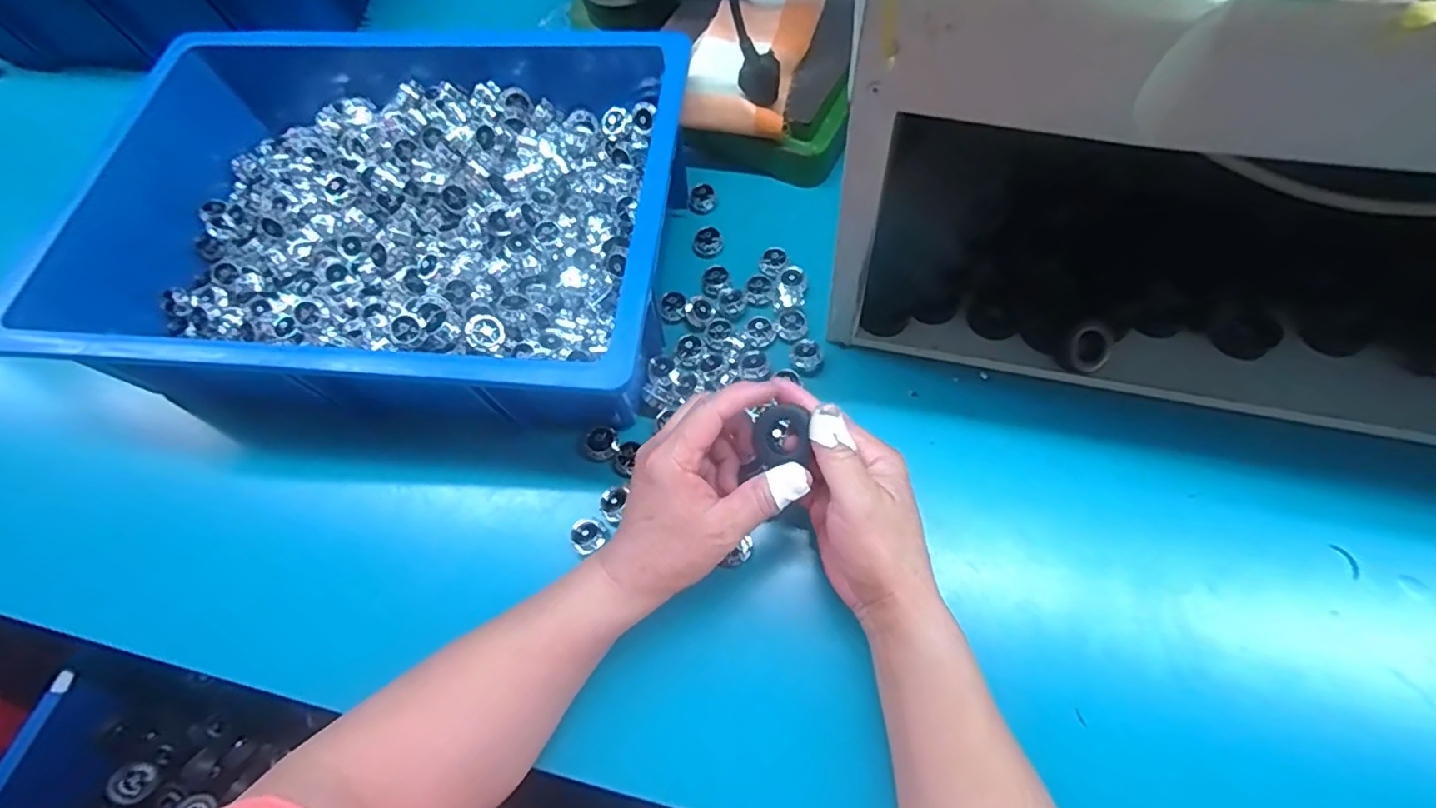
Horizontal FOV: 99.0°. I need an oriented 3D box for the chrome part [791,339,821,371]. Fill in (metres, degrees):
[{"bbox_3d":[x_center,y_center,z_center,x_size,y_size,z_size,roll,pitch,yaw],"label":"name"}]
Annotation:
[{"bbox_3d":[0.065,-0.036,0.450,0.021,0.013,0.026,4,68,7],"label":"chrome part"}]

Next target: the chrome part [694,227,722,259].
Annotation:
[{"bbox_3d":[-0.009,-0.134,0.512,0.023,0.017,0.019,-1,67,5],"label":"chrome part"}]

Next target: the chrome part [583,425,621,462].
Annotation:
[{"bbox_3d":[-0.085,0.027,0.442,0.025,0.007,0.026,-23,67,-5],"label":"chrome part"}]

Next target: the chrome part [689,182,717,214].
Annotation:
[{"bbox_3d":[-0.014,-0.177,0.531,0.023,0.014,0.021,-6,67,3],"label":"chrome part"}]

